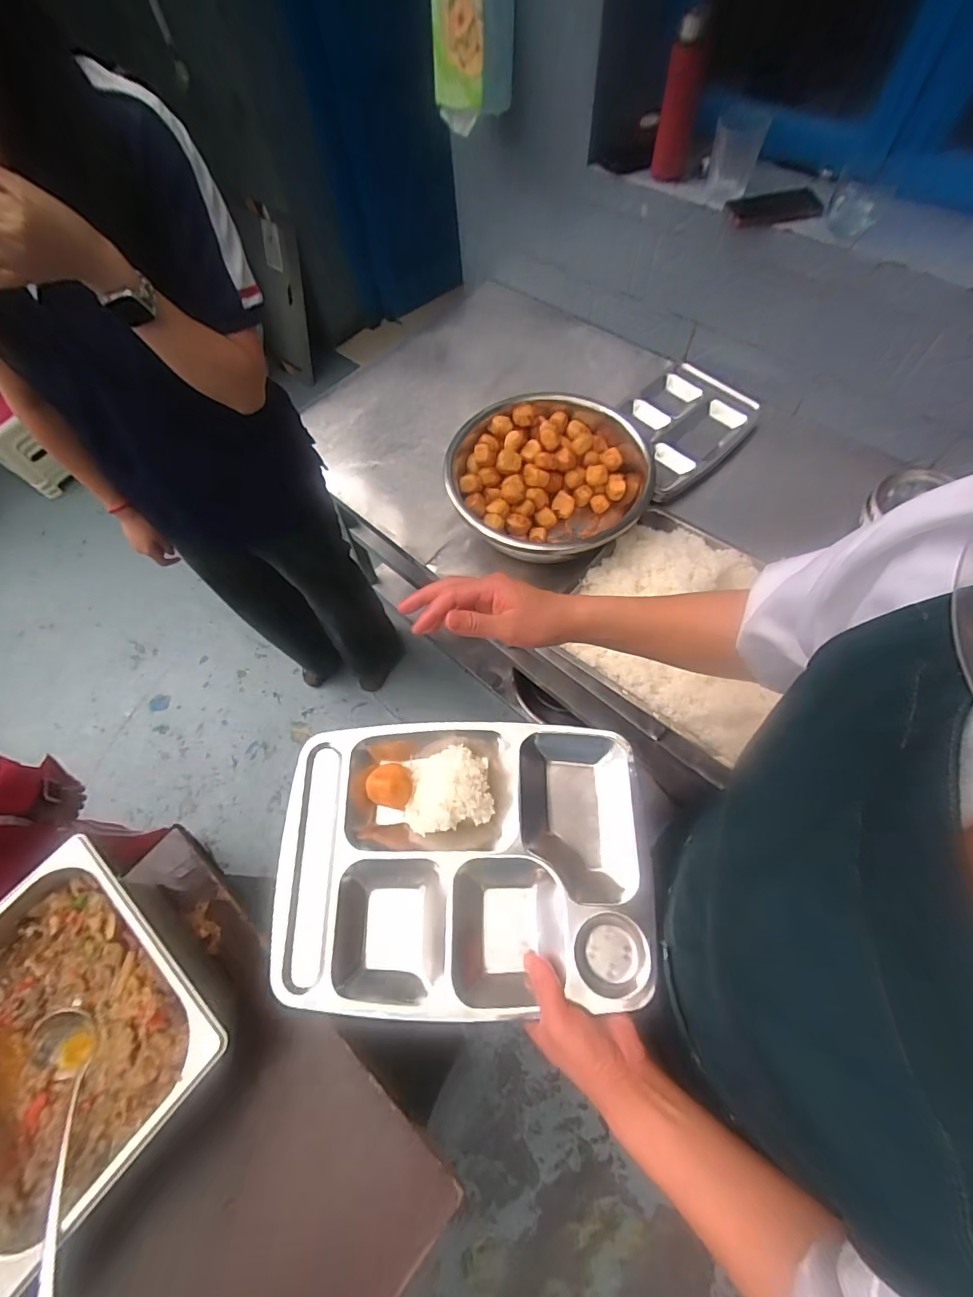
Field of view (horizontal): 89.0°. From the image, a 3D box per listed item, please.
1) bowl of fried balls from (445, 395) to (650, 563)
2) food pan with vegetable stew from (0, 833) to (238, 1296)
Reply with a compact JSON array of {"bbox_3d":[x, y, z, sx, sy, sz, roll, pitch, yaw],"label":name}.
[{"bbox_3d":[0.124,-0.318,0.978,0.369,0.136,0.374,-1,65,2],"label":"bowl of fried balls"},{"bbox_3d":[-0.475,0.439,0.579,0.330,0.130,0.274,36,71,18],"label":"food pan with vegetable stew"}]

